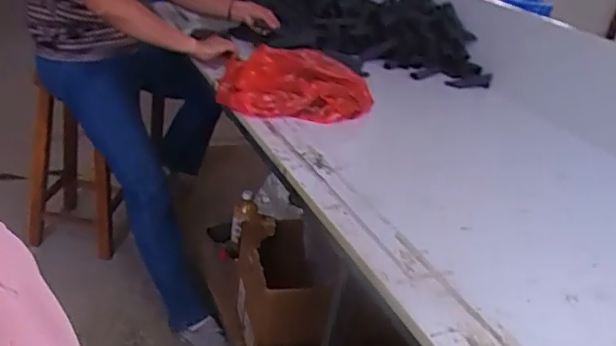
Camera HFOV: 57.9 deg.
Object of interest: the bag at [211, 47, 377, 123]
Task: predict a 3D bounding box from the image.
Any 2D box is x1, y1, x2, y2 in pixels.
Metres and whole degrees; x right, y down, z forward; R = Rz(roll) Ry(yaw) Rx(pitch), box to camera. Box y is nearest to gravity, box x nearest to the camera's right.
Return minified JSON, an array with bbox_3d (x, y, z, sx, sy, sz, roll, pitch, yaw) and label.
[{"bbox_3d":[-0.022,-0.221,1.383,0.392,0.122,0.283,2,28,-15],"label":"bag"}]

